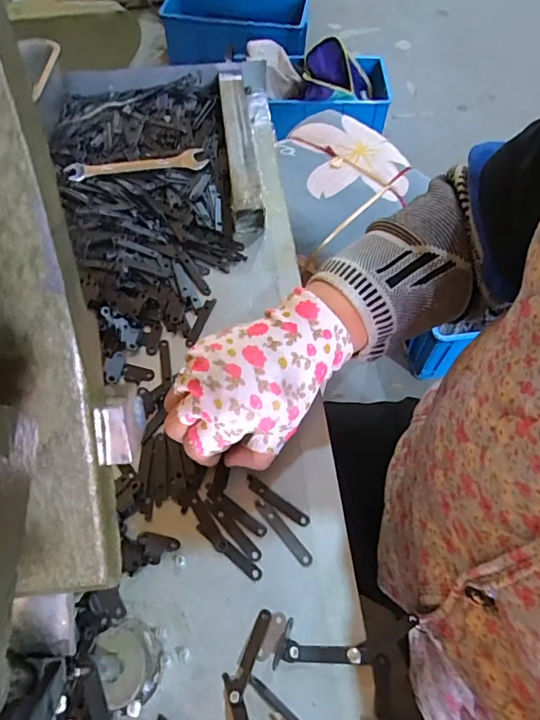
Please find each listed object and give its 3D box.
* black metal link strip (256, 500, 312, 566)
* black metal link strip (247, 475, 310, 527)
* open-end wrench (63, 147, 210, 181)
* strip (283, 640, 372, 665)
[{"bbox_3d":[0.009,0.118,0.328,0.009,0.004,0.054,-35,68,-21],"label":"black metal link strip"},{"bbox_3d":[0.004,0.101,0.340,0.053,0.004,0.009,34,63,16],"label":"black metal link strip"},{"bbox_3d":[-0.141,-0.207,0.507,0.146,0.011,0.027,-9,55,-7],"label":"open-end wrench"},{"bbox_3d":[0.035,0.179,0.292,0.052,0.004,0.010,5,59,-1],"label":"strip"}]

